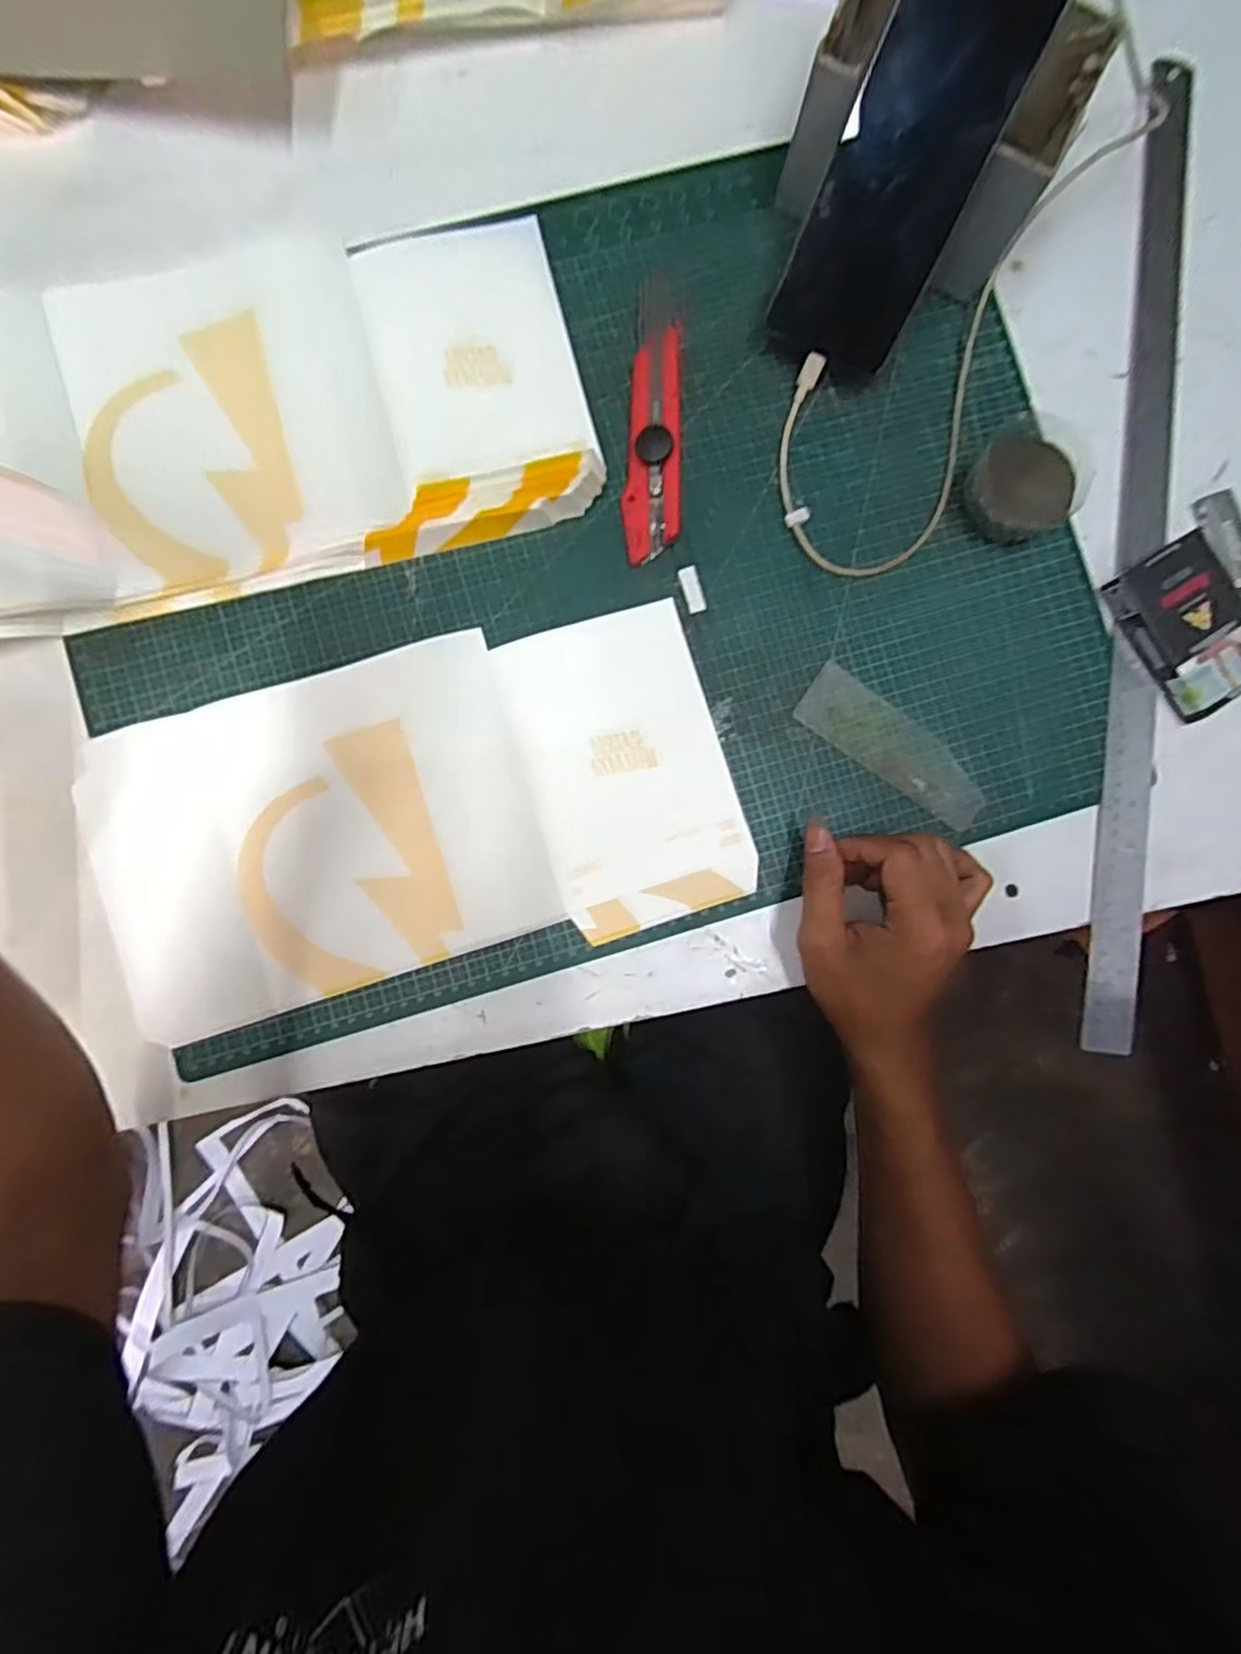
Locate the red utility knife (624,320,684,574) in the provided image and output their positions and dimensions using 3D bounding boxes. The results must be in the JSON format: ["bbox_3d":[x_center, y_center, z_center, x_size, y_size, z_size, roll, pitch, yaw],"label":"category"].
[{"bbox_3d":[0.020,-0.222,0.400,0.032,0.018,0.134,3,85,-2],"label":"red utility knife"}]

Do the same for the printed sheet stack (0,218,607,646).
[{"bbox_3d":[-0.212,-0.230,0.382,0.371,0.031,0.188,-13,86,-4],"label":"printed sheet stack"}]

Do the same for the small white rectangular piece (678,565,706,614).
[{"bbox_3d":[0.043,-0.140,0.404,0.011,0.004,0.028,-15,86,-4],"label":"small white rectangular piece"}]

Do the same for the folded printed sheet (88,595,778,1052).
[{"bbox_3d":[-0.112,-0.008,0.387,0.347,0.007,0.177,-13,86,-4],"label":"folded printed sheet"}]

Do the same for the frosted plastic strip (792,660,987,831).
[{"bbox_3d":[0.160,-0.045,0.402,0.120,0.004,0.039,37,85,1],"label":"frosted plastic strip"}]

